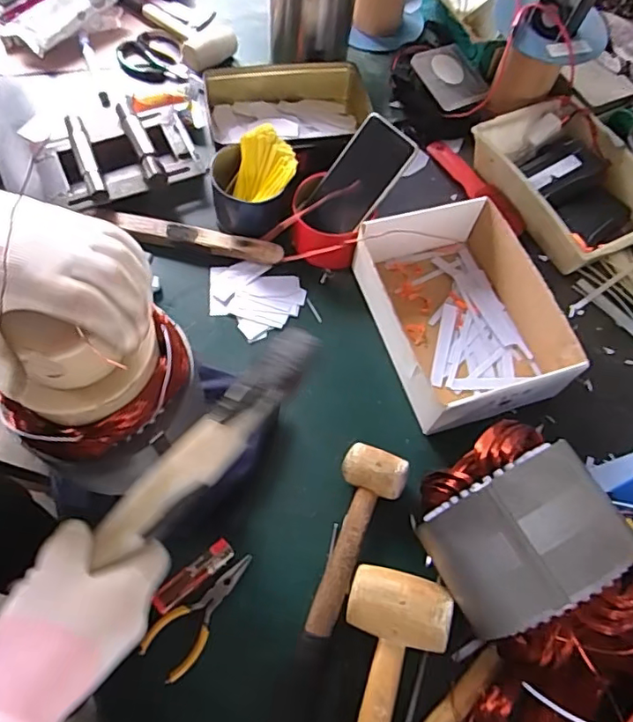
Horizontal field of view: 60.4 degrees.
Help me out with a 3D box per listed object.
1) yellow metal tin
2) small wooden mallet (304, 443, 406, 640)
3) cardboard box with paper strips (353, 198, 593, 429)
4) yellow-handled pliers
[{"bbox_3d":[-0.040,-0.359,0.768,0.227,0.064,0.105,-6,65,-5],"label":"yellow metal tin"},{"bbox_3d":[0.033,0.171,0.528,0.064,0.042,0.182,19,66,7],"label":"small wooden mallet"},{"bbox_3d":[0.164,-0.058,0.632,0.194,0.070,0.240,-17,67,-10],"label":"cardboard box with paper strips"},{"bbox_3d":[-0.107,0.236,0.514,0.049,0.006,0.122,40,70,15],"label":"yellow-handled pliers"}]

